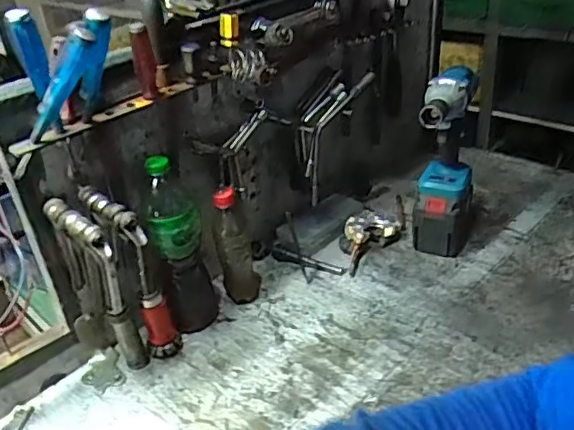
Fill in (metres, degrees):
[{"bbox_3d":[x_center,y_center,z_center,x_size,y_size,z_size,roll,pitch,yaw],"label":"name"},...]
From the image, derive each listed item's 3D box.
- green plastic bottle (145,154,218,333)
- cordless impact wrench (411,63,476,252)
[{"bbox_3d":[-0.148,0.047,0.801,0.067,0.273,0.065,-13,30,-12],"label":"green plastic bottle"},{"bbox_3d":[0.244,-0.069,0.889,0.083,0.290,0.152,2,30,14],"label":"cordless impact wrench"}]

